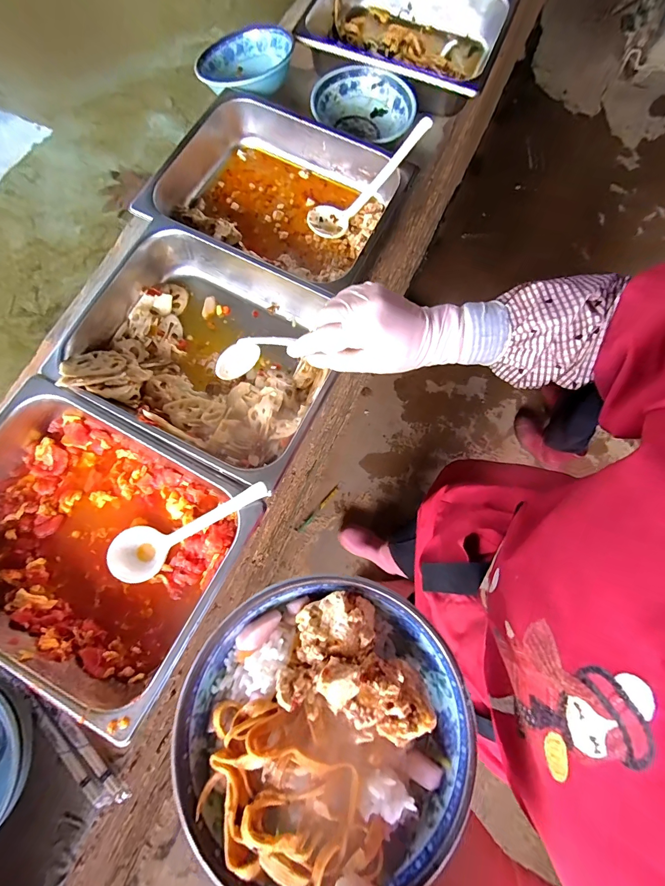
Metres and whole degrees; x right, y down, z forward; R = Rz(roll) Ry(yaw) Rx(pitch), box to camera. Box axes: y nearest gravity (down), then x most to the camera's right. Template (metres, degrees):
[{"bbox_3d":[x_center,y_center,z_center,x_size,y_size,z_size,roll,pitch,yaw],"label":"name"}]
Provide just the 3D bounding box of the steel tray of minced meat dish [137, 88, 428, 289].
[{"bbox_3d":[-0.082,-0.365,0.557,0.323,0.079,0.262,25,80,4],"label":"steel tray of minced meat dish"}]

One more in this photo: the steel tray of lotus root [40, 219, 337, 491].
[{"bbox_3d":[-0.171,-0.127,0.491,0.358,0.080,0.255,27,80,4],"label":"steel tray of lotus root"}]

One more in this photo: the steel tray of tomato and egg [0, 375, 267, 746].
[{"bbox_3d":[-0.278,0.102,0.422,0.328,0.079,0.257,28,80,4],"label":"steel tray of tomato and egg"}]

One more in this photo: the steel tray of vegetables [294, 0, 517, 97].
[{"bbox_3d":[0.129,-0.718,0.662,0.313,0.097,0.278,22,80,3],"label":"steel tray of vegetables"}]

